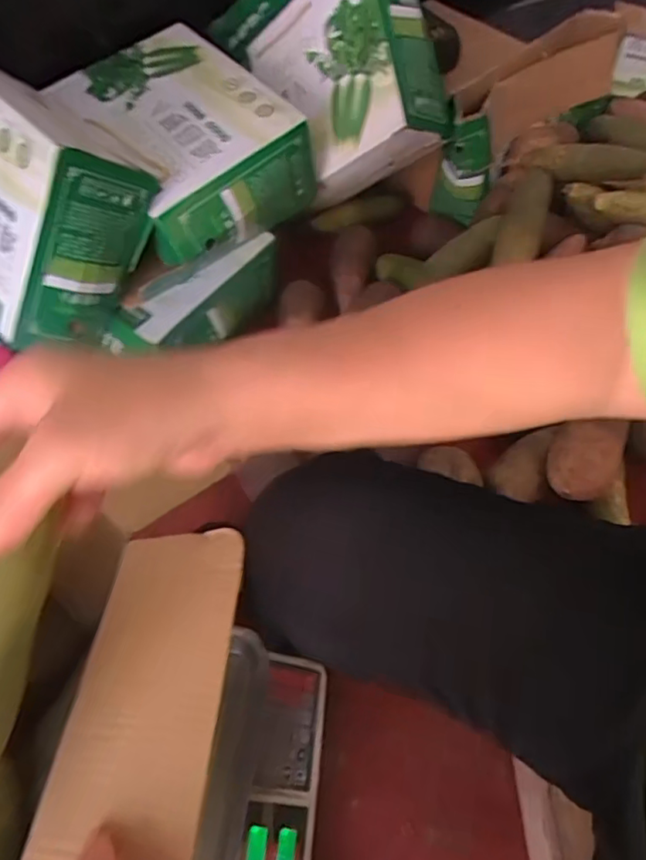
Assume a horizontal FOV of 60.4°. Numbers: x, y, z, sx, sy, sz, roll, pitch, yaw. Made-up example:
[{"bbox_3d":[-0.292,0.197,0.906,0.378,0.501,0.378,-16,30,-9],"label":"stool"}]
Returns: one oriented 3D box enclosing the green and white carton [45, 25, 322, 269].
[{"bbox_3d":[-0.224,-0.444,0.841,0.261,0.118,0.386,-36,65,-20],"label":"green and white carton"}]

